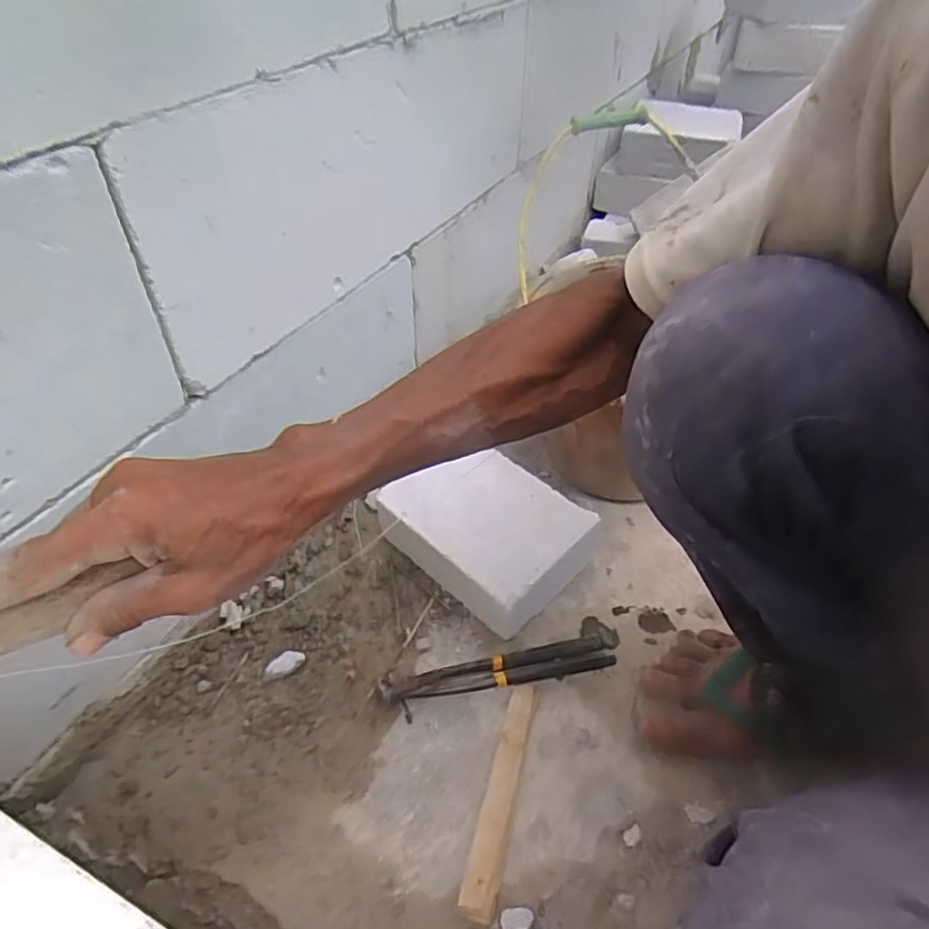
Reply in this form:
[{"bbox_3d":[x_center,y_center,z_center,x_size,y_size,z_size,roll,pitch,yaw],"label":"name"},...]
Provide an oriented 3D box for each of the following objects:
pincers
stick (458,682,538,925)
[{"bbox_3d":[0.033,0.193,0.604,0.219,0.030,0.041,-9,44,-10],"label":"pincers"},{"bbox_3d":[0.033,0.264,0.527,0.025,0.023,0.190,12,44,12],"label":"stick"}]

